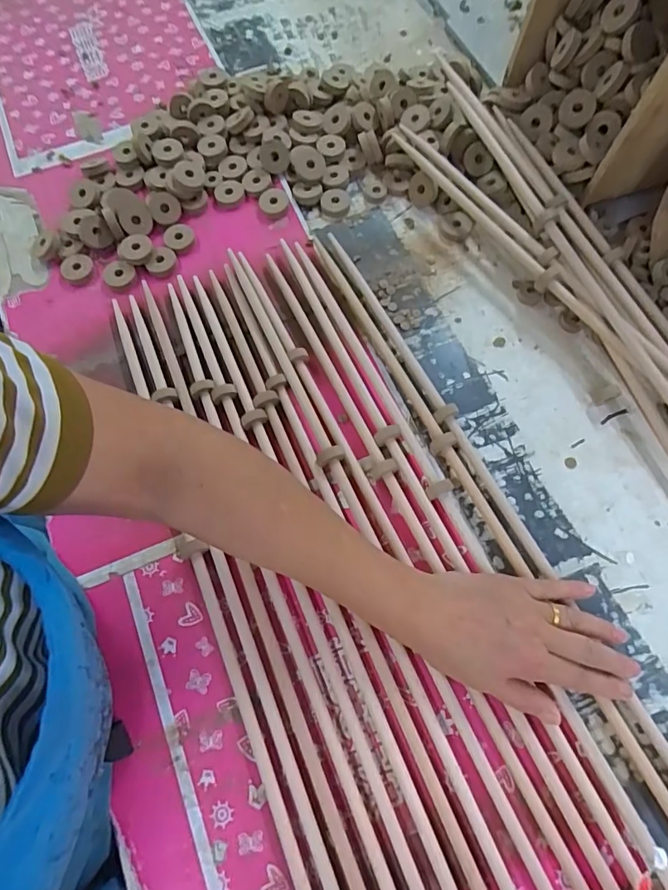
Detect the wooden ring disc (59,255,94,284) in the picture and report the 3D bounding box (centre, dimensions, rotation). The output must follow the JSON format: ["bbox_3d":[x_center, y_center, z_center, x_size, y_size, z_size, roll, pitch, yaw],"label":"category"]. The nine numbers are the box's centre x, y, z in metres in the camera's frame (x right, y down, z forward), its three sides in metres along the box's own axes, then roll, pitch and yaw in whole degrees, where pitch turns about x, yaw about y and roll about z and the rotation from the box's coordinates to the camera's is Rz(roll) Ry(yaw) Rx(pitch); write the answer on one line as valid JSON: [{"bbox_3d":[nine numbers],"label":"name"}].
[{"bbox_3d":[-0.288,-0.197,0.545,0.035,0.009,0.040,-40,73,-12],"label":"wooden ring disc"}]

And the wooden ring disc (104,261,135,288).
[{"bbox_3d":[-0.241,-0.191,0.542,0.036,0.008,0.032,10,70,6],"label":"wooden ring disc"}]

